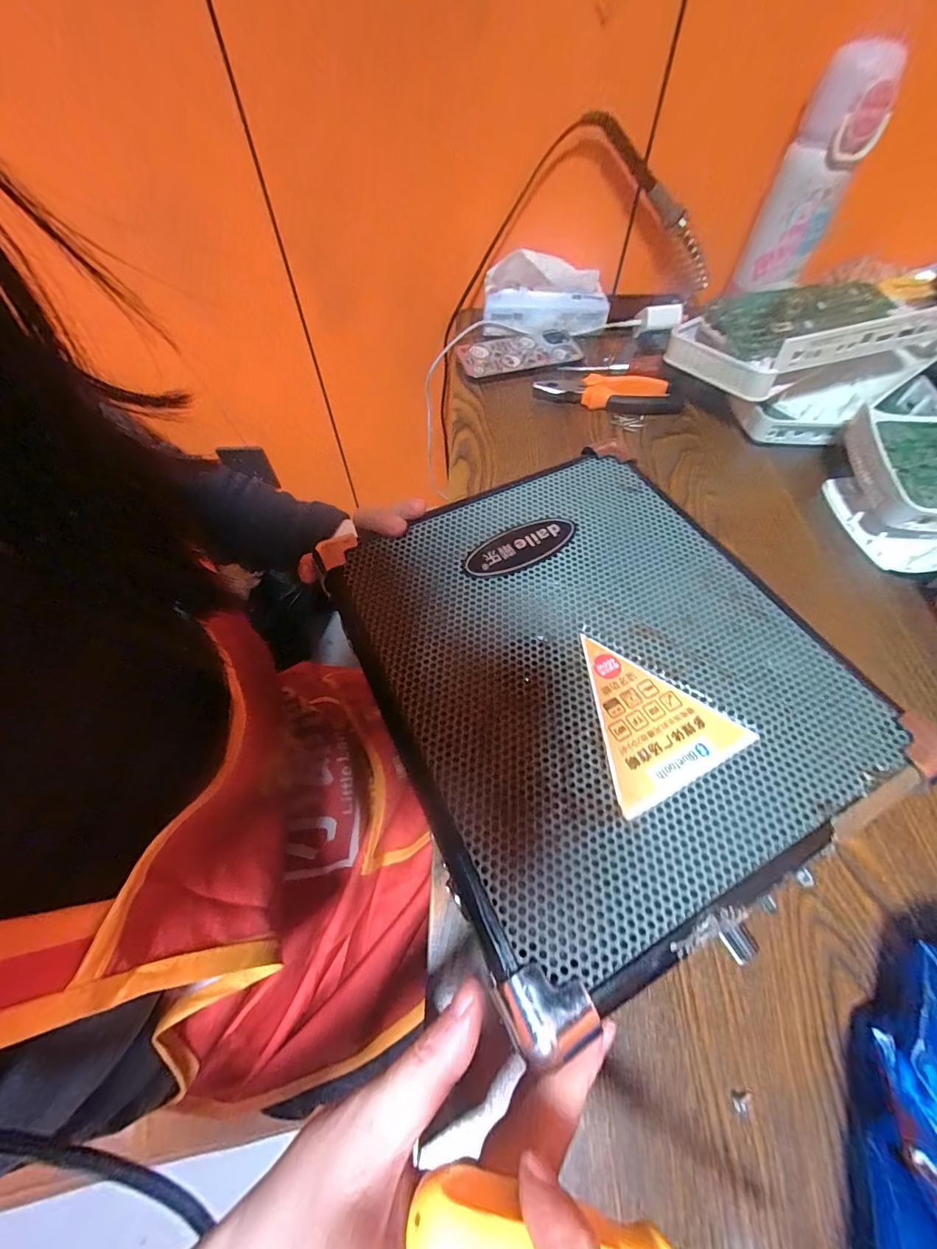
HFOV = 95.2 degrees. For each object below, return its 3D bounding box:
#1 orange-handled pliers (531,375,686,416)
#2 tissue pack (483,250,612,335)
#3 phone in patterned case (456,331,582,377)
[{"bbox_3d":[0.152,-0.254,0.468,0.152,0.023,0.040,10,59,7],"label":"orange-handled pliers"},{"bbox_3d":[0.090,-0.390,0.519,0.150,0.085,0.042,17,60,11],"label":"tissue pack"},{"bbox_3d":[0.059,-0.330,0.521,0.143,0.012,0.070,2,67,11],"label":"phone in patterned case"}]

